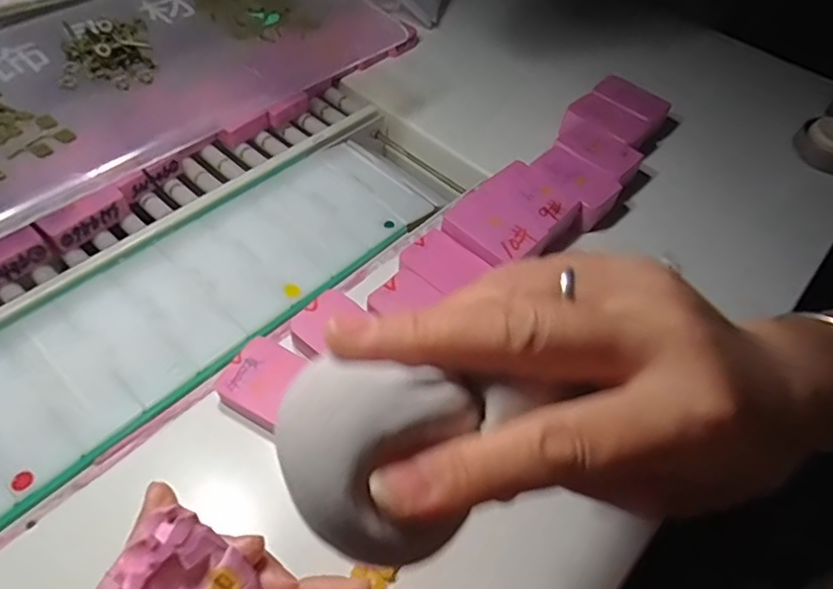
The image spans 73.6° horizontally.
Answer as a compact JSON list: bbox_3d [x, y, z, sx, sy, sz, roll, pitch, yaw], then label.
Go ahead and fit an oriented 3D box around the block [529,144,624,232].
[{"bbox_3d":[0.131,-0.090,0.468,0.048,0.029,0.071,-35,64,-27],"label":"block"}]

